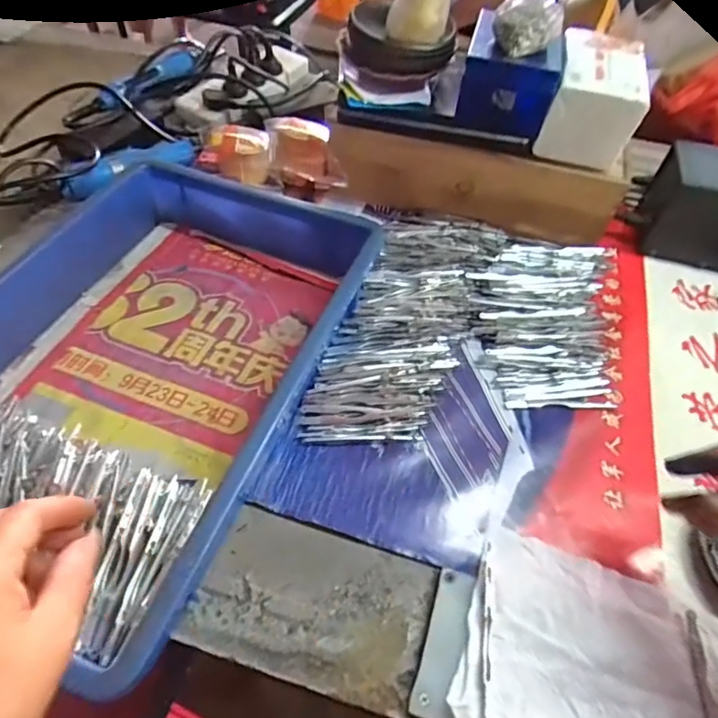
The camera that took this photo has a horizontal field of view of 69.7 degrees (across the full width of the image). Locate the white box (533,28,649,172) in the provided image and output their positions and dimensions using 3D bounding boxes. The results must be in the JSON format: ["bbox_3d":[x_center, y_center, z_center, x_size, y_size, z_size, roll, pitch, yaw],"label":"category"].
[{"bbox_3d":[0.257,-0.288,0.566,0.089,0.083,0.150,17,51,9],"label":"white box"}]

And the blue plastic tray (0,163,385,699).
[{"bbox_3d":[-0.182,0.000,0.440,0.293,0.077,0.427,21,52,12],"label":"blue plastic tray"}]

